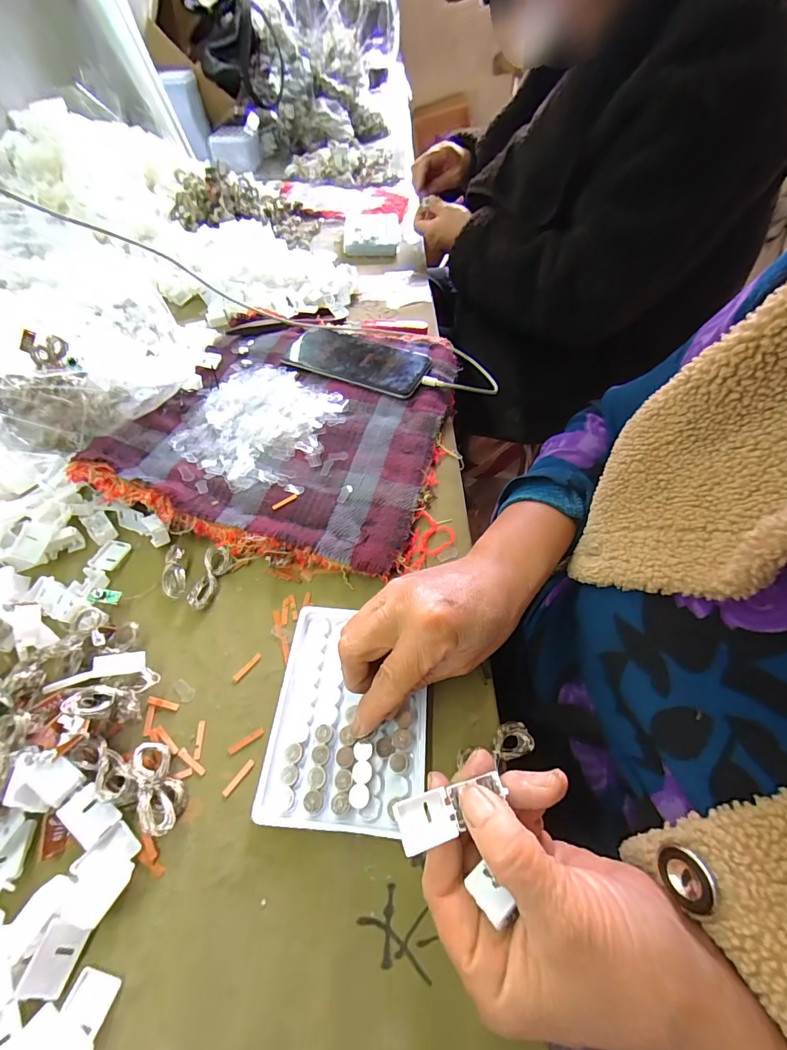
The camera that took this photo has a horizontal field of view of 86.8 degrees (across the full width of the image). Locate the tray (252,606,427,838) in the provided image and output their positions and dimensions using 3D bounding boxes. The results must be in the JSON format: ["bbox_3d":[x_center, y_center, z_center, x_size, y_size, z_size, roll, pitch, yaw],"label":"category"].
[{"bbox_3d":[-0.027,0.115,0.265,0.095,0.012,0.128,4,54,1],"label":"tray"}]

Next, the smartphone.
[{"bbox_3d":[-0.040,-0.189,0.471,0.159,0.009,0.082,24,58,15],"label":"smartphone"}]

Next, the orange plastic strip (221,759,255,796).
[{"bbox_3d":[-0.091,0.148,0.245,0.004,0.004,0.022,30,59,19],"label":"orange plastic strip"}]

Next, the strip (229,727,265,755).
[{"bbox_3d":[-0.091,0.133,0.257,0.022,0.004,0.004,-27,59,-19],"label":"strip"}]

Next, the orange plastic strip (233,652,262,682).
[{"bbox_3d":[-0.100,0.097,0.285,0.005,0.004,0.023,34,61,21],"label":"orange plastic strip"}]

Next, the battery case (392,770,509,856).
[{"bbox_3d":[0.025,0.126,0.187,0.052,0.011,0.020,-9,53,-29],"label":"battery case"}]

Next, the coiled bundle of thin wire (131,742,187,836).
[{"bbox_3d":[-0.134,0.147,0.237,0.019,0.018,0.049,-25,59,-18],"label":"coiled bundle of thin wire"}]

